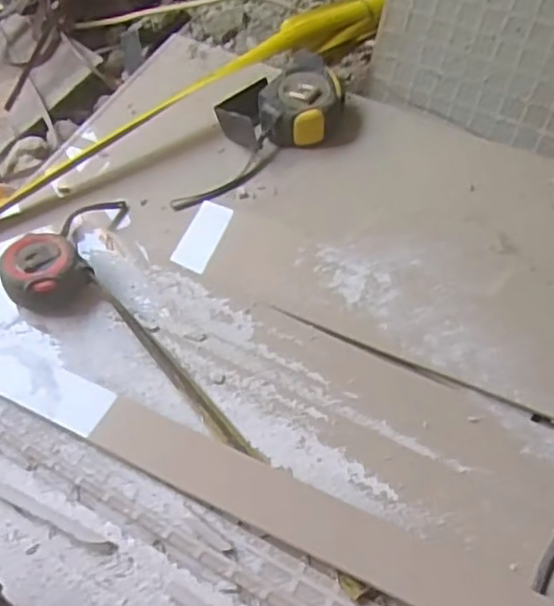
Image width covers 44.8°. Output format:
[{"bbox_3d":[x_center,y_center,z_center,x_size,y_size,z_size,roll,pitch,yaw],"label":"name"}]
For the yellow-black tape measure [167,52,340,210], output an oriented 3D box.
[{"bbox_3d":[-0.028,-0.181,0.681,0.206,0.049,0.098,-26,60,-11],"label":"yellow-black tape measure"}]

